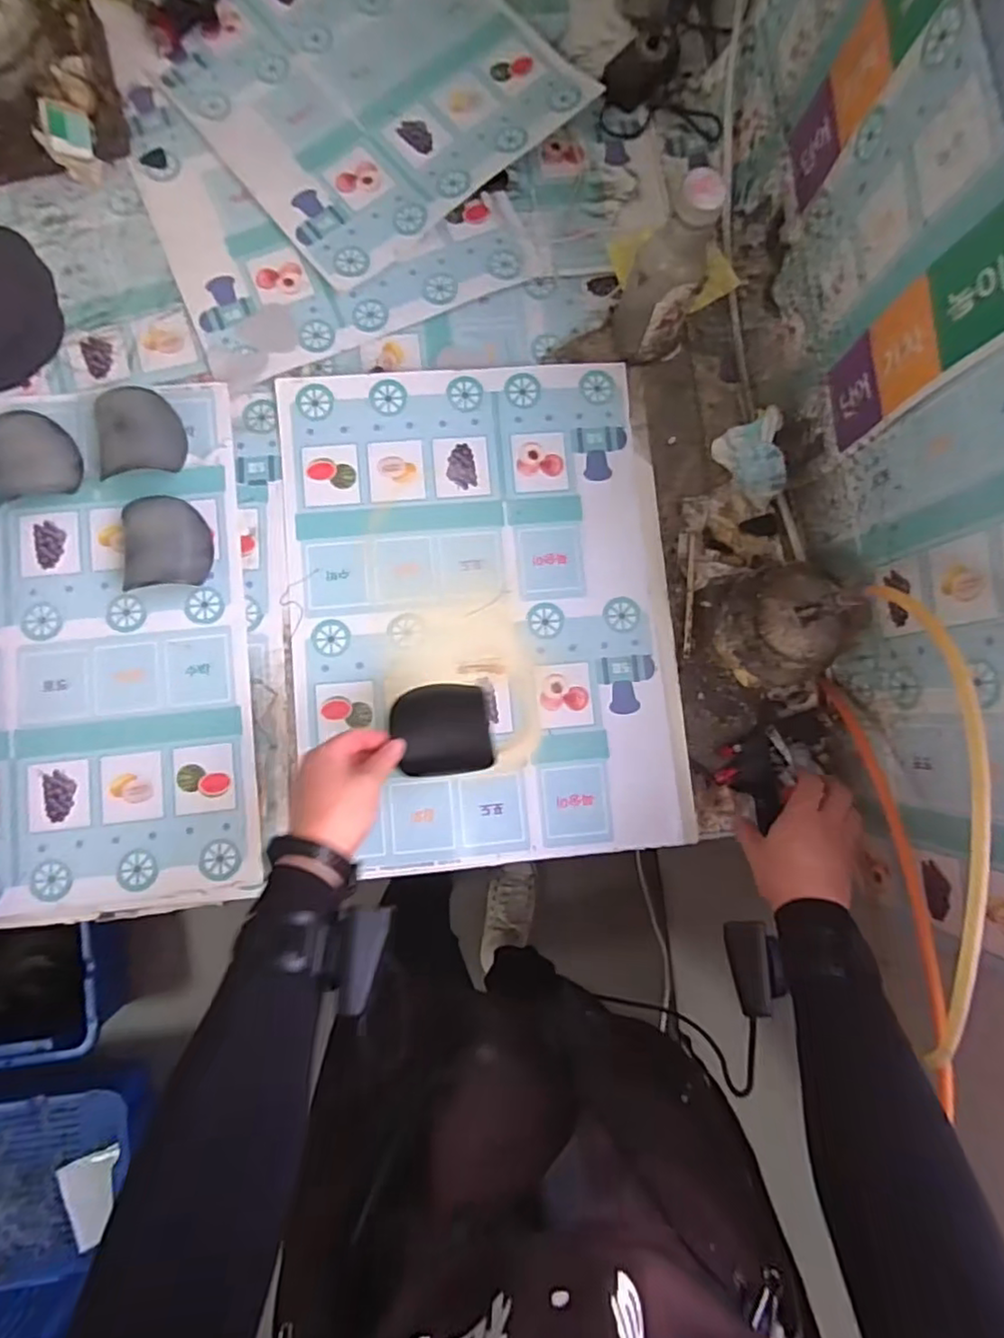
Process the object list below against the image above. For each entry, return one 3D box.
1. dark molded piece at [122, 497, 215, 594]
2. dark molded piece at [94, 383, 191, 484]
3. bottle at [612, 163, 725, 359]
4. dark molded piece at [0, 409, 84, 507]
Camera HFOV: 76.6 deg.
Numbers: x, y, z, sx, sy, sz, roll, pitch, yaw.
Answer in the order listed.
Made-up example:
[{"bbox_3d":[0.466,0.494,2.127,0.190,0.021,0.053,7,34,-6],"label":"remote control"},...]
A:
[{"bbox_3d":[-0.337,-0.127,0.643,0.075,0.034,0.089,-4,82,-3],"label":"dark molded piece"},{"bbox_3d":[-0.374,-0.241,0.653,0.083,0.040,0.092,-13,83,-4],"label":"dark molded piece"},{"bbox_3d":[0.161,-0.382,0.627,0.068,0.197,0.059,18,82,0],"label":"bottle"},{"bbox_3d":[-0.476,-0.216,0.644,0.081,0.032,0.085,-17,83,-5],"label":"dark molded piece"}]

